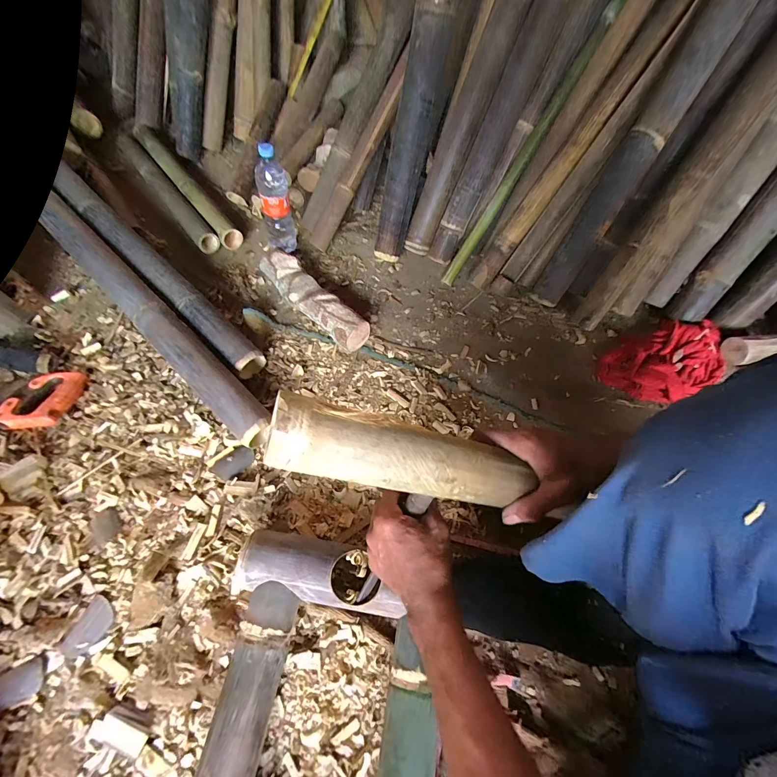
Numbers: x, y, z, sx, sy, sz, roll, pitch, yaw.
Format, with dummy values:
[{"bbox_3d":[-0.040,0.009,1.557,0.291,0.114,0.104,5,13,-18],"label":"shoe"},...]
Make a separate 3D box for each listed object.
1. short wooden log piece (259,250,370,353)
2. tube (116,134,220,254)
[{"bbox_3d":[-0.174,-0.199,0.772,0.081,0.069,0.325,-40,69,-23],"label":"short wooden log piece"},{"bbox_3d":[-0.631,-0.556,0.968,0.057,0.051,0.609,-34,67,-21],"label":"tube"}]

